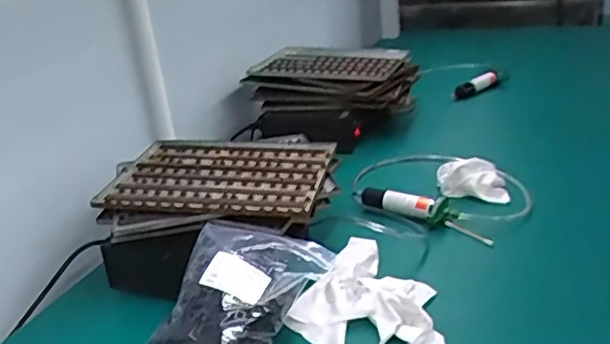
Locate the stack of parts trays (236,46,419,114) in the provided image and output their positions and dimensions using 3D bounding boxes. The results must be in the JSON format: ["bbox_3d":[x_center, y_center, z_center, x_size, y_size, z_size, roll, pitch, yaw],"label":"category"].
[{"bbox_3d":[0.051,-0.168,1.102,0.292,0.065,0.238,-1,25,14],"label":"stack of parts trays"}]

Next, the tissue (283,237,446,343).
[{"bbox_3d":[0.081,0.119,0.612,0.157,0.032,0.164,8,29,30],"label":"tissue"}]

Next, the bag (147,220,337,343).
[{"bbox_3d":[-0.064,0.118,0.587,0.127,0.073,0.153,6,28,27],"label":"bag"}]

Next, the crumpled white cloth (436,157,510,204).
[{"bbox_3d":[0.223,0.008,0.810,0.087,0.042,0.050,-1,25,14],"label":"crumpled white cloth"}]

